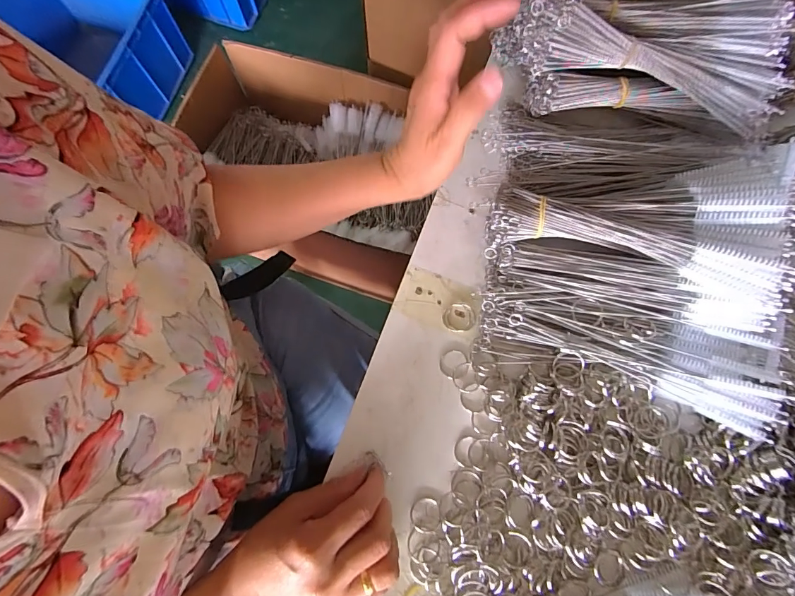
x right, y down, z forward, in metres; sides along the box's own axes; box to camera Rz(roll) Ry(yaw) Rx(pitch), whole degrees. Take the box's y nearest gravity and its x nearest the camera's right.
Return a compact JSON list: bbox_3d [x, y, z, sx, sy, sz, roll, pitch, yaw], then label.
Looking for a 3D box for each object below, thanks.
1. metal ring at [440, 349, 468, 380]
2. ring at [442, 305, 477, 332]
[{"bbox_3d":[0.048,0.057,0.338,0.024,0.004,0.024,0,76,-1],"label":"metal ring"},{"bbox_3d":[0.054,0.018,0.347,0.029,0.004,0.024,6,76,1],"label":"ring"}]

